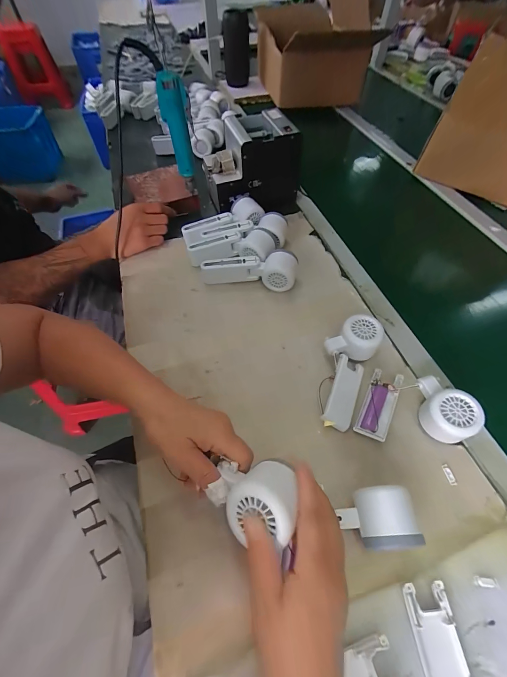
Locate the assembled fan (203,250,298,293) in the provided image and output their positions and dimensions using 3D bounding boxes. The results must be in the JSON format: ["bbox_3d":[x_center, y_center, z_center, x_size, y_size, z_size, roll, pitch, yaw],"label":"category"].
[{"bbox_3d":[-0.007,-0.124,0.520,0.168,0.049,0.062,4,56,4],"label":"assembled fan"}]

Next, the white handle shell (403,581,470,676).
[{"bbox_3d":[0.171,0.289,0.261,0.041,0.011,0.104,-3,56,-2],"label":"white handle shell"}]

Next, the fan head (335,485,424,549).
[{"bbox_3d":[0.123,0.185,0.303,0.074,0.057,0.057,-3,56,-1],"label":"fan head"}]

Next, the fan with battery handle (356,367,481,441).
[{"bbox_3d":[0.208,0.092,0.370,0.123,0.055,0.105,22,59,15],"label":"fan with battery handle"}]

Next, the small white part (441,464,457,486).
[{"bbox_3d":[0.239,0.166,0.353,0.008,0.004,0.023,-8,56,-5],"label":"small white part"}]

